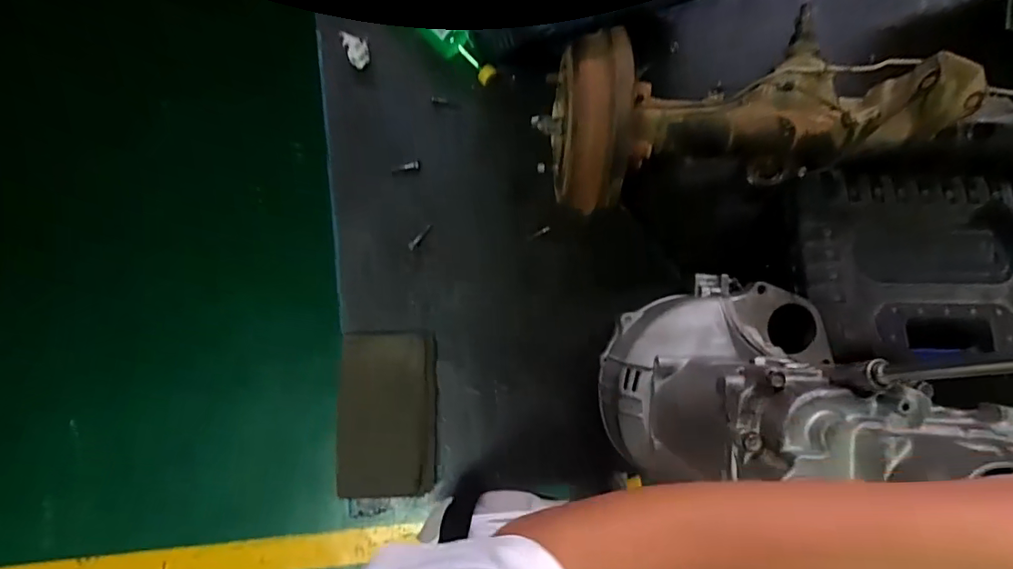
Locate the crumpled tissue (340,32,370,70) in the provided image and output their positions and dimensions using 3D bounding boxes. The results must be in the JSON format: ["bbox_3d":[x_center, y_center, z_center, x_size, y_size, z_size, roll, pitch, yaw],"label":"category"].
[{"bbox_3d":[-0.237,-0.376,0.807,0.033,0.018,0.062,-20,79,-5],"label":"crumpled tissue"}]

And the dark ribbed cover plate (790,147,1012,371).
[{"bbox_3d":[0.596,-0.038,0.700,0.371,0.049,0.285,-1,78,-1],"label":"dark ribbed cover plate"}]

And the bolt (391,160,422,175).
[{"bbox_3d":[-0.152,-0.178,0.776,0.044,0.015,0.012,-16,79,-4],"label":"bolt"}]

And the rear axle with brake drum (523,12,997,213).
[{"bbox_3d":[0.298,-0.231,0.660,0.482,0.173,0.188,-13,79,-3],"label":"rear axle with brake drum"}]

